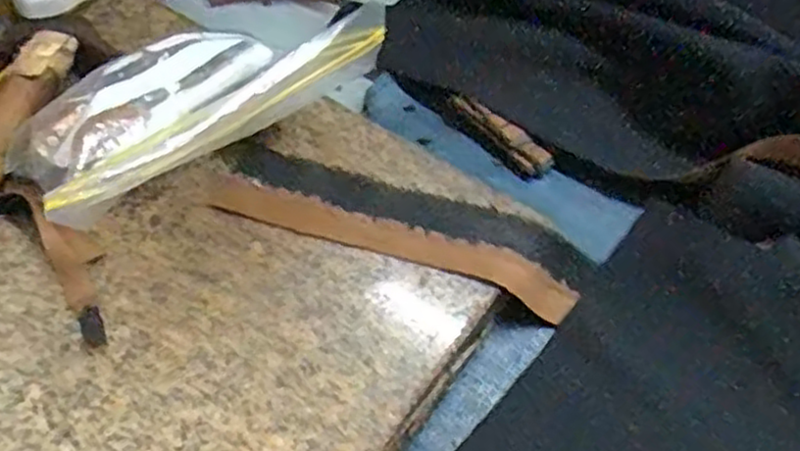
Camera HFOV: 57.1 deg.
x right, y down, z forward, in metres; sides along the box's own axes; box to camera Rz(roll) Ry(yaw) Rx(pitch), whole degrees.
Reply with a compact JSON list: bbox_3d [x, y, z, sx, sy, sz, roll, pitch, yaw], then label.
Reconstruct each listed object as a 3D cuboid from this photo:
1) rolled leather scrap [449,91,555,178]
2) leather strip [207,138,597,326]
[{"bbox_3d":[0.059,-0.054,0.445,0.072,0.014,0.019,35,63,20],"label":"rolled leather scrap"},{"bbox_3d":[0.001,0.002,0.392,0.197,0.027,0.046,15,58,9],"label":"leather strip"}]

